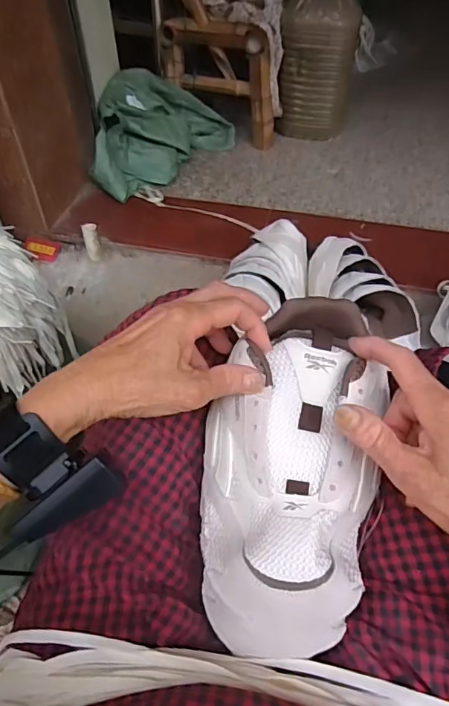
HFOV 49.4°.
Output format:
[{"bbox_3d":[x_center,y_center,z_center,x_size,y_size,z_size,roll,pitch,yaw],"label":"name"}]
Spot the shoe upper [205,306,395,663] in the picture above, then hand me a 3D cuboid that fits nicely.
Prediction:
[{"bbox_3d":[0.050,0.077,0.357,0.127,0.056,0.261,9,73,8],"label":"shoe upper"}]

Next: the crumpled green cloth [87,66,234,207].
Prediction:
[{"bbox_3d":[-0.144,-0.559,1.251,0.329,0.160,0.374,0,49,1],"label":"crumpled green cloth"}]

